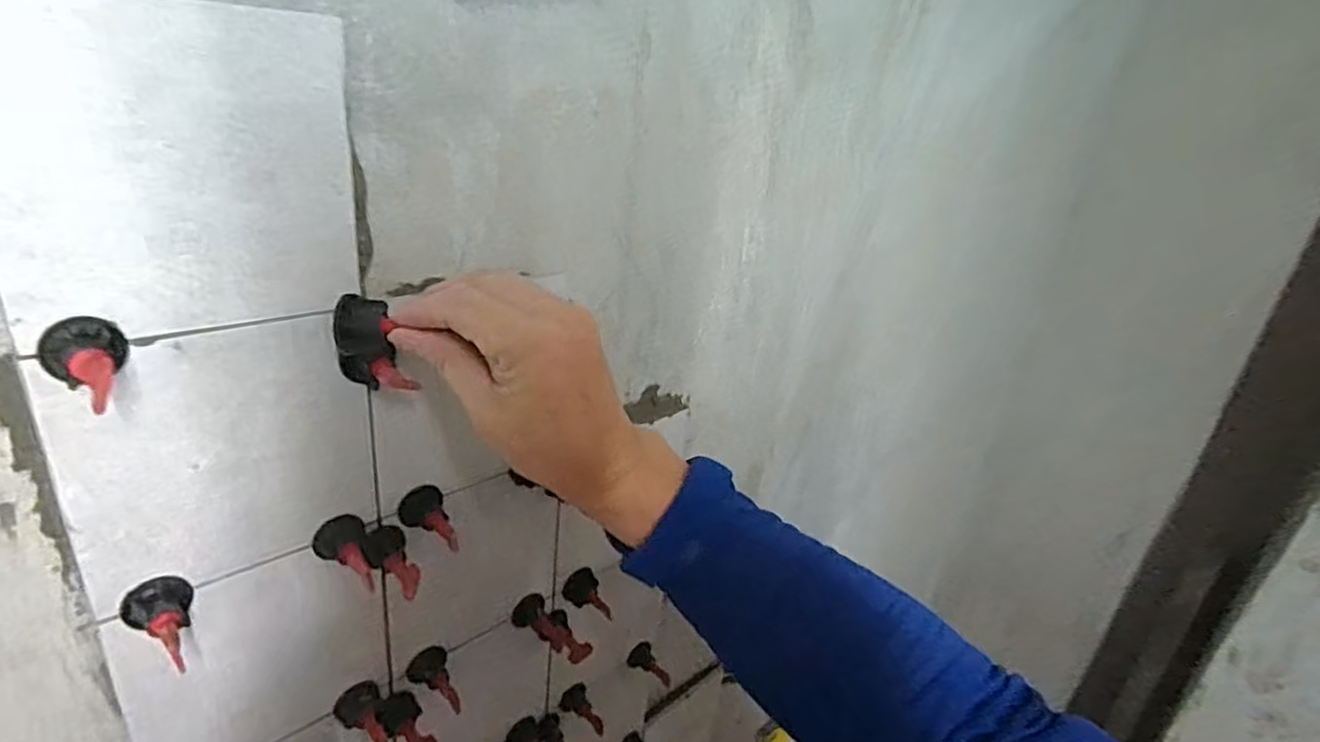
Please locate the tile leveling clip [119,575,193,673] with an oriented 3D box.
[{"bbox_3d":[-0.261,0.135,0.361,0.031,0.029,0.049,-13,31,-37],"label":"tile leveling clip"}]

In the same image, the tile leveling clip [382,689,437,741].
[{"bbox_3d":[-0.188,0.263,0.514,0.024,0.030,0.055,-13,31,-37],"label":"tile leveling clip"}]

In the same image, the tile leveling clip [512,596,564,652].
[{"bbox_3d":[-0.101,0.217,0.588,0.051,0.025,0.026,38,36,25],"label":"tile leveling clip"}]

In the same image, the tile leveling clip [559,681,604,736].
[{"bbox_3d":[-0.078,0.340,0.684,0.030,0.026,0.052,-10,30,-33],"label":"tile leveling clip"}]

